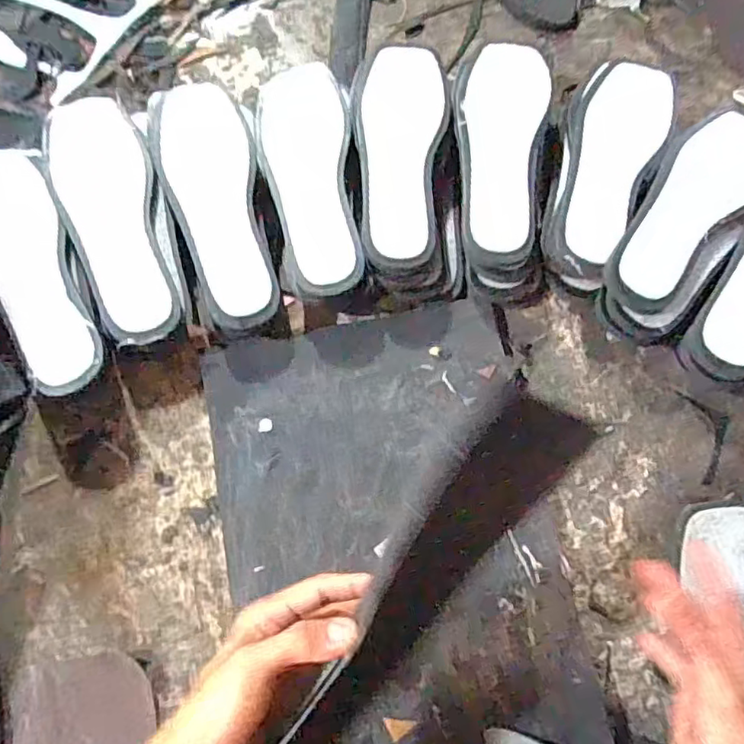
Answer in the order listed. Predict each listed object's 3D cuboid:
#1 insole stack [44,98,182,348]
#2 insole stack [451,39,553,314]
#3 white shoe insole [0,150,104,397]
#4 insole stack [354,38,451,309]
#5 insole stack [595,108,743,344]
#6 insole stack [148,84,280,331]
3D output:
[{"bbox_3d":[-0.245,-0.145,0.581,0.090,0.065,0.261,-19,72,-8],"label":"insole stack"},{"bbox_3d":[0.134,-0.209,0.614,0.102,0.072,0.271,3,71,2],"label":"insole stack"},{"bbox_3d":[-0.315,-0.097,0.546,0.085,0.028,0.245,-21,72,-6],"label":"white shoe insole"},{"bbox_3d":[0.030,-0.204,0.613,0.093,0.070,0.255,1,71,1],"label":"insole stack"},{"bbox_3d":[0.316,-0.156,0.600,0.095,0.074,0.299,31,74,11],"label":"insole stack"},{"bbox_3d":[-0.153,-0.164,0.593,0.091,0.051,0.256,-13,72,-6],"label":"insole stack"}]

